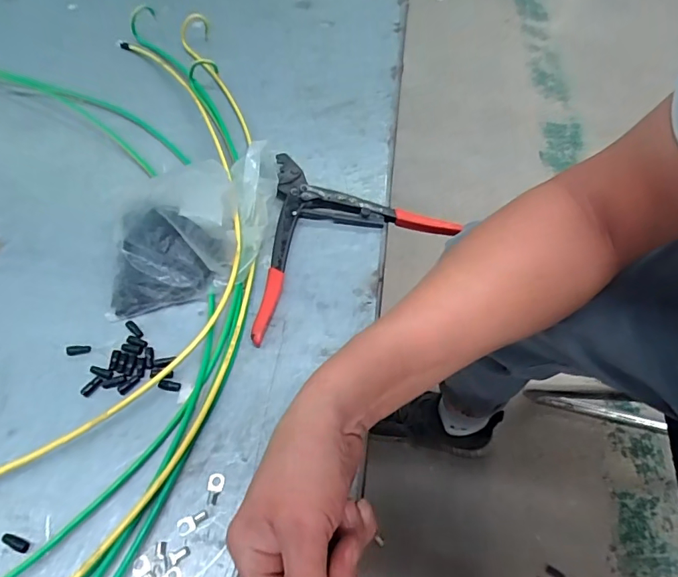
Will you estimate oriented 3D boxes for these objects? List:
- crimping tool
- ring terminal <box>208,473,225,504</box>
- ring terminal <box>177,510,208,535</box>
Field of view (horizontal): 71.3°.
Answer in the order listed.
[{"bbox_3d":[-0.024,-0.086,0.572,0.269,0.022,0.224,-26,60,-18],"label":"crimping tool"},{"bbox_3d":[-0.106,0.171,0.404,0.014,0.004,0.026,-3,55,-3],"label":"ring terminal"},{"bbox_3d":[-0.120,0.192,0.389,0.025,0.004,0.013,-21,58,-15],"label":"ring terminal"}]

